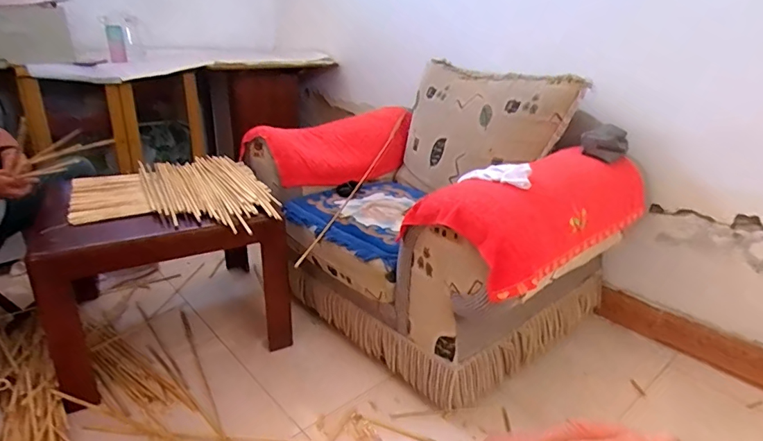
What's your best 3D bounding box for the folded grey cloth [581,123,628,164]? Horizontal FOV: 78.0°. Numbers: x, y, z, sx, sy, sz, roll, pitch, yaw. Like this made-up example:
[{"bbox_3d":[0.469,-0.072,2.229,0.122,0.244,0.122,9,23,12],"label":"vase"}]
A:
[{"bbox_3d":[0.593,-0.206,1.253,0.116,0.067,0.144,14,26,25],"label":"folded grey cloth"}]

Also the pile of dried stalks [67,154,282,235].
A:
[{"bbox_3d":[-0.632,-0.073,1.435,0.532,0.051,0.634,-15,33,-25],"label":"pile of dried stalks"}]

